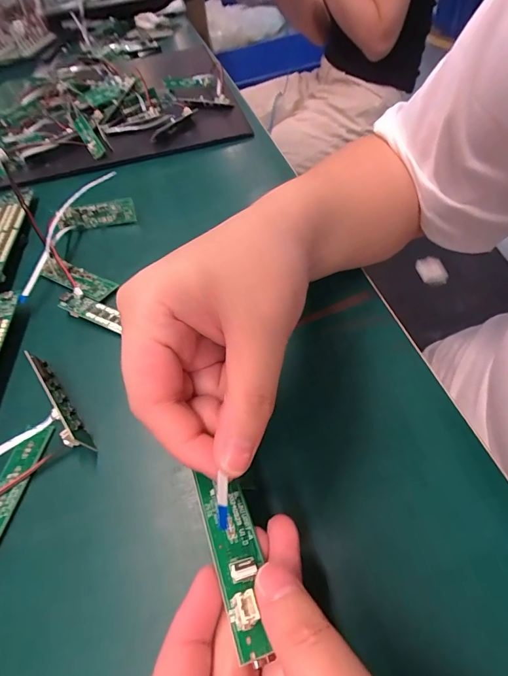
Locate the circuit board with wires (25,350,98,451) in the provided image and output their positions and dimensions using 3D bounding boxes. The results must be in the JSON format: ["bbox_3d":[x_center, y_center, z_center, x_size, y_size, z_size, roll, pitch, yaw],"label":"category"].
[{"bbox_3d":[-0.119,0.039,0.228,0.010,0.022,0.079,-35,53,-18],"label":"circuit board with wires"}]

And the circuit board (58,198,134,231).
[{"bbox_3d":[-0.156,-0.121,0.365,0.076,0.022,0.004,-7,26,4],"label":"circuit board"}]

